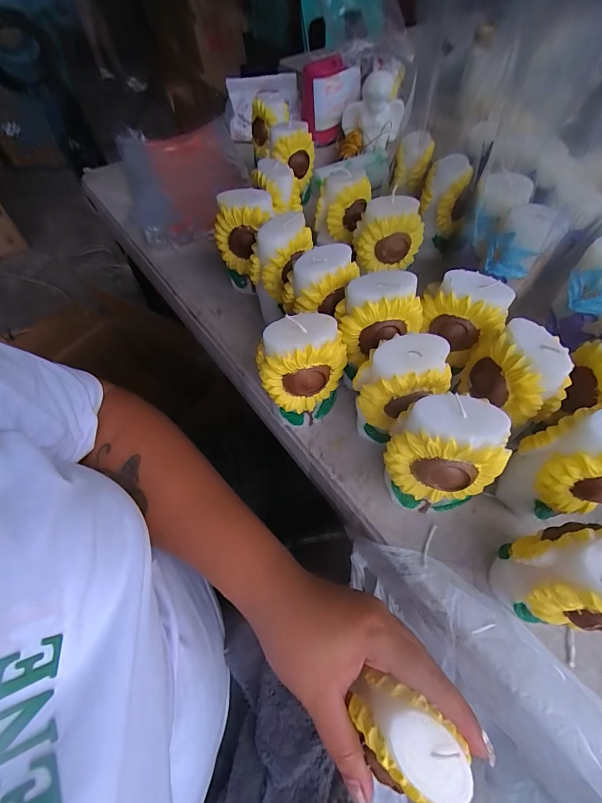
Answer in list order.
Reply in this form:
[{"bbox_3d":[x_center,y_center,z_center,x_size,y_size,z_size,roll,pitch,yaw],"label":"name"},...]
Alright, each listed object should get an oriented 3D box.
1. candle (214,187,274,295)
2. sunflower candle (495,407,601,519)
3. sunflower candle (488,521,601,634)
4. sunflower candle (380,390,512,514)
[{"bbox_3d":[-0.056,-0.162,0.387,0.062,0.101,0.049,23,59,16],"label":"candle"},{"bbox_3d":[0.181,0.045,0.244,0.062,0.101,0.053,-2,55,-1],"label":"sunflower candle"},{"bbox_3d":[0.151,0.101,0.209,0.064,0.096,0.053,-3,55,-1],"label":"sunflower candle"},{"bbox_3d":[0.090,0.039,0.248,0.069,0.103,0.048,0,55,1],"label":"sunflower candle"}]

